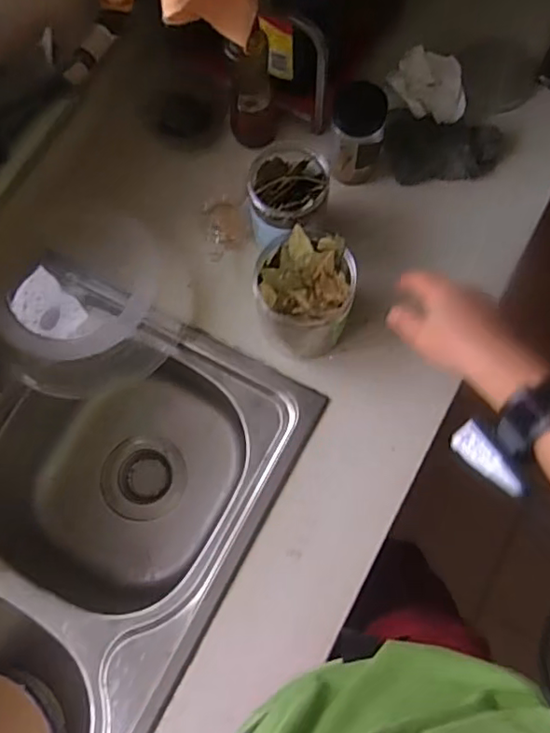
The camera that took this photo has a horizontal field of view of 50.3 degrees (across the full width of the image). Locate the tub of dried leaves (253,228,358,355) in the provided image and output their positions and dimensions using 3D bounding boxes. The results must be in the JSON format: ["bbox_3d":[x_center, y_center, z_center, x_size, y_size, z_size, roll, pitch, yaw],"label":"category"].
[{"bbox_3d":[0.028,-0.071,0.607,0.099,0.114,0.090,0,75,1],"label":"tub of dried leaves"}]

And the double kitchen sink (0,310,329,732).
[{"bbox_3d":[-0.277,0.289,0.674,0.353,0.186,0.731,28,77,8],"label":"double kitchen sink"}]

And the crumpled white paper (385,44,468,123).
[{"bbox_3d":[0.189,-0.341,0.709,0.095,0.028,0.067,25,77,7],"label":"crumpled white paper"}]

